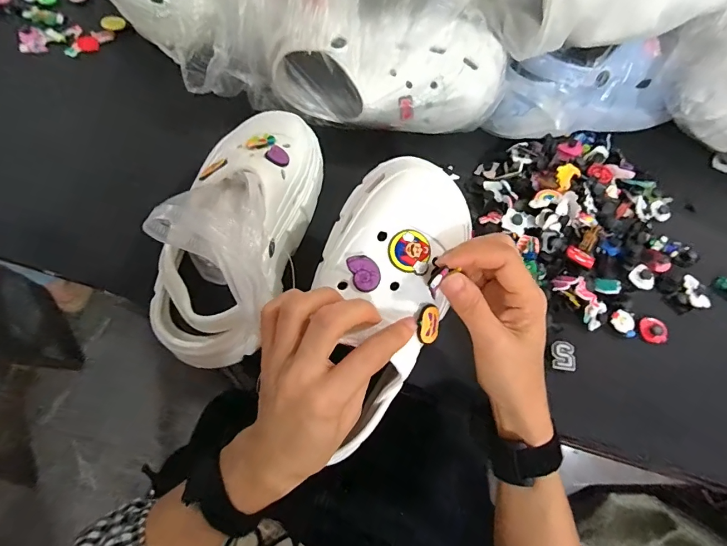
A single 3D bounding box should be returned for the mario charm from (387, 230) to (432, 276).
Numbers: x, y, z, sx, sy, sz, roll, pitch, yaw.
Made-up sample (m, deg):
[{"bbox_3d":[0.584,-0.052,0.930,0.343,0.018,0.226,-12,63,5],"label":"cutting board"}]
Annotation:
[{"bbox_3d":[0.033,-0.015,0.296,0.030,0.004,0.029,17,85,0],"label":"mario charm"}]

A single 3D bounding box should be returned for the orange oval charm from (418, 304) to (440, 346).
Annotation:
[{"bbox_3d":[0.046,0.036,0.291,0.020,0.004,0.027,11,84,-38],"label":"orange oval charm"}]

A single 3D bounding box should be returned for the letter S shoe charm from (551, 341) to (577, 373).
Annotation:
[{"bbox_3d":[0.183,0.076,0.381,0.020,0.006,0.027,10,62,1],"label":"letter S shoe charm"}]

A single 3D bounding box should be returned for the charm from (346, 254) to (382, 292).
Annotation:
[{"bbox_3d":[0.001,0.000,0.297,0.020,0.011,0.027,-20,85,-8],"label":"charm"}]

